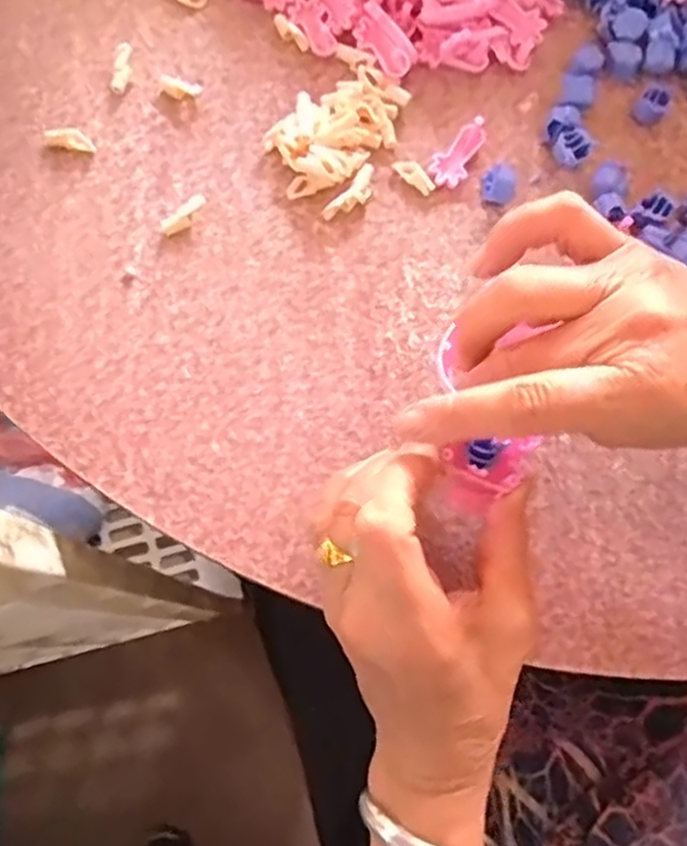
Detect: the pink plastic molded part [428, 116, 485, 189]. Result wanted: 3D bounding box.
[{"bbox_3d":[0.060,-0.142,0.371,0.019,0.015,0.037,26,76,5],"label":"pink plastic molded part"}]

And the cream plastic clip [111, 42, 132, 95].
[{"bbox_3d":[-0.119,-0.189,0.379,0.008,0.008,0.027,9,92,1],"label":"cream plastic clip"}]

